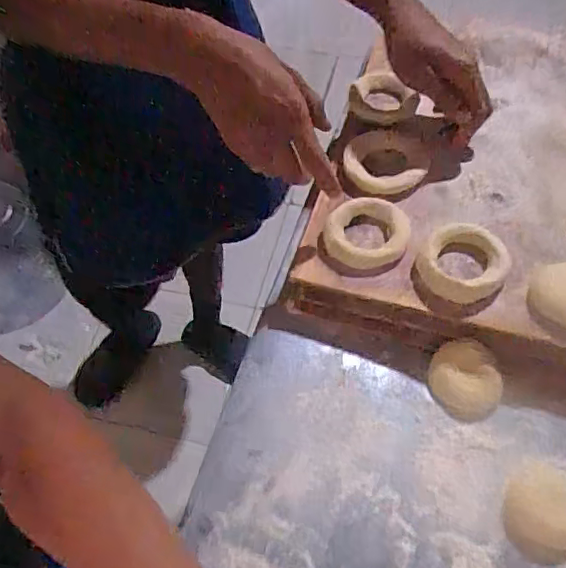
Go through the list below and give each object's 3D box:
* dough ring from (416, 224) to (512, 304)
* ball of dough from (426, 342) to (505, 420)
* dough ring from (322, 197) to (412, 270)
[{"bbox_3d":[0.154,-0.019,0.489,0.069,0.018,0.070,-1,55,1],"label":"dough ring"},{"bbox_3d":[0.151,0.079,0.474,0.051,0.025,0.058,-29,59,-19],"label":"ball of dough"},{"bbox_3d":[0.076,-0.047,0.514,0.069,0.017,0.071,-1,55,1],"label":"dough ring"}]

